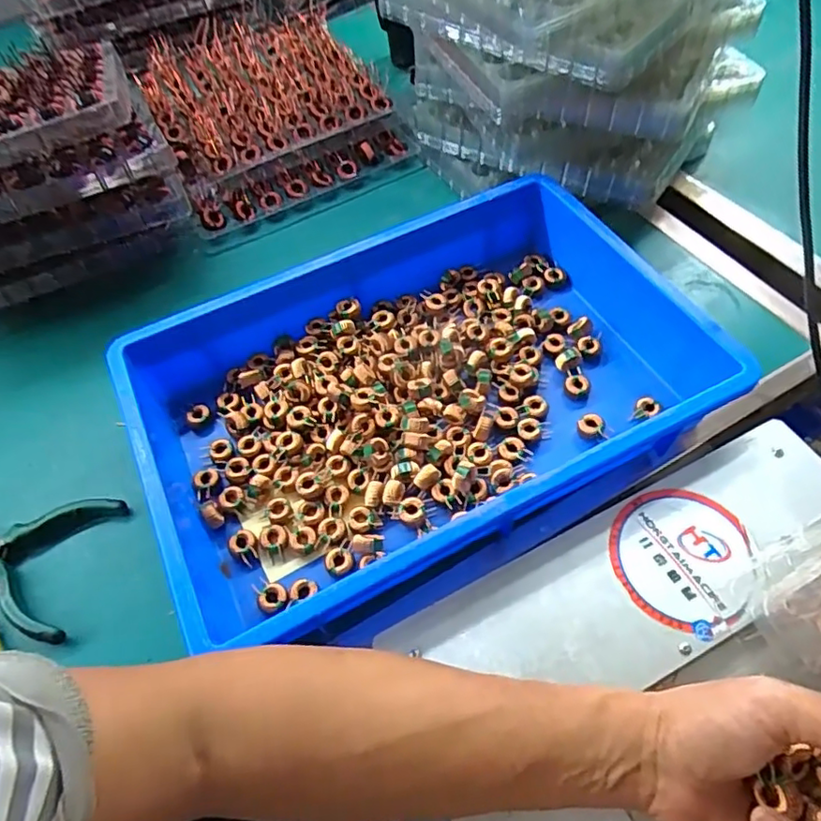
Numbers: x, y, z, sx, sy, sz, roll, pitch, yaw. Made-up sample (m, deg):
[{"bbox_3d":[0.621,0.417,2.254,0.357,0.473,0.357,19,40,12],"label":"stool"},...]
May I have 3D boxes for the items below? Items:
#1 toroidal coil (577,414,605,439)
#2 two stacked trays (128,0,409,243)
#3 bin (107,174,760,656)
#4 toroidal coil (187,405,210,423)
[{"bbox_3d":[0.151,0.012,0.485,0.021,0.012,0.020,-2,57,2],"label":"toroidal coil"},{"bbox_3d":[-0.197,-0.402,0.755,0.275,0.063,0.351,-26,60,-13],"label":"two stacked trays"},{"bbox_3d":[0.008,-0.021,0.487,0.442,0.078,0.291,-26,60,-13],"label":"bin"},{"bbox_3d":[-0.190,0.003,0.520,0.018,0.008,0.014,-11,58,-4],"label":"toroidal coil"}]

